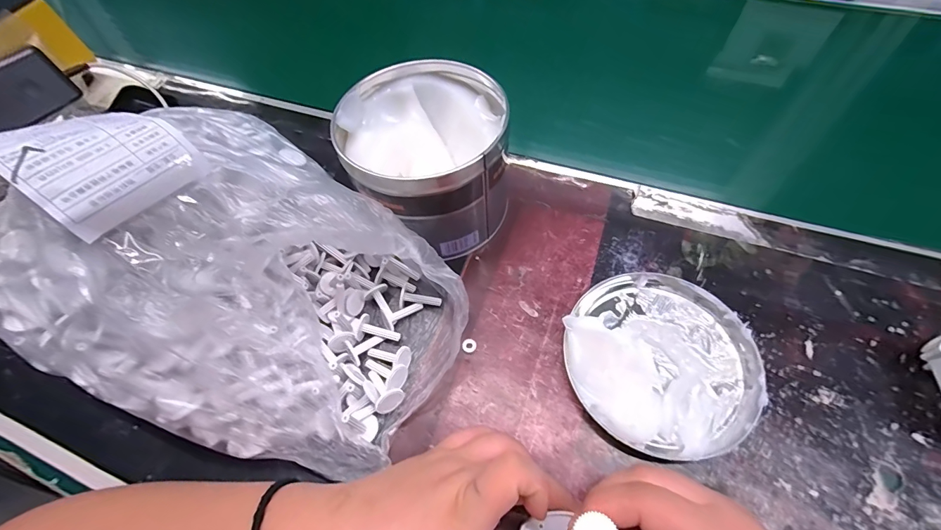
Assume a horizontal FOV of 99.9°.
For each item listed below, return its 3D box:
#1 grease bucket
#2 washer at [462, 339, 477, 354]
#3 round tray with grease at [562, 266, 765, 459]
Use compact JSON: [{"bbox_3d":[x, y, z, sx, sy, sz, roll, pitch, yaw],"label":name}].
[{"bbox_3d":[-0.029,-0.085,0.328,0.116,0.100,0.124,-1,59,2],"label":"grease bucket"},{"bbox_3d":[-0.001,0.061,0.297,0.010,0.004,0.011,-1,59,2],"label":"washer"},{"bbox_3d":[0.132,0.061,0.274,0.125,0.027,0.128,-1,59,2],"label":"round tray with grease"}]

